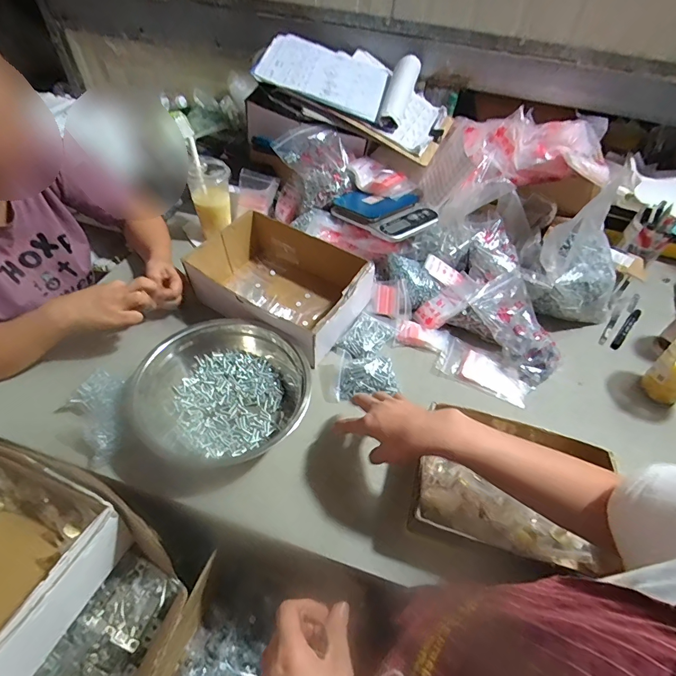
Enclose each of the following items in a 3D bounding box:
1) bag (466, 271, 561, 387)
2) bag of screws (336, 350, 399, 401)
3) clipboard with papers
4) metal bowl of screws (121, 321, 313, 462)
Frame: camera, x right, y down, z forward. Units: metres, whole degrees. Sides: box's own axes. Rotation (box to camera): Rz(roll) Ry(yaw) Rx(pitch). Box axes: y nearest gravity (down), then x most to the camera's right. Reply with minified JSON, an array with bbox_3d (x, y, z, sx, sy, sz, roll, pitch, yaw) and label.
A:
[{"bbox_3d":[0.325,-0.018,0.726,0.111,0.045,0.203,-18,75,-19],"label":"bag"},{"bbox_3d":[0.049,0.062,0.674,0.102,0.033,0.080,3,49,-2],"label":"bag of screws"},{"bbox_3d":[0.053,-0.568,0.886,0.434,0.069,0.266,26,59,-3],"label":"clipboard with papers"},{"bbox_3d":[-0.181,0.081,0.625,0.267,0.066,0.229,15,50,9],"label":"metal bowl of screws"}]

